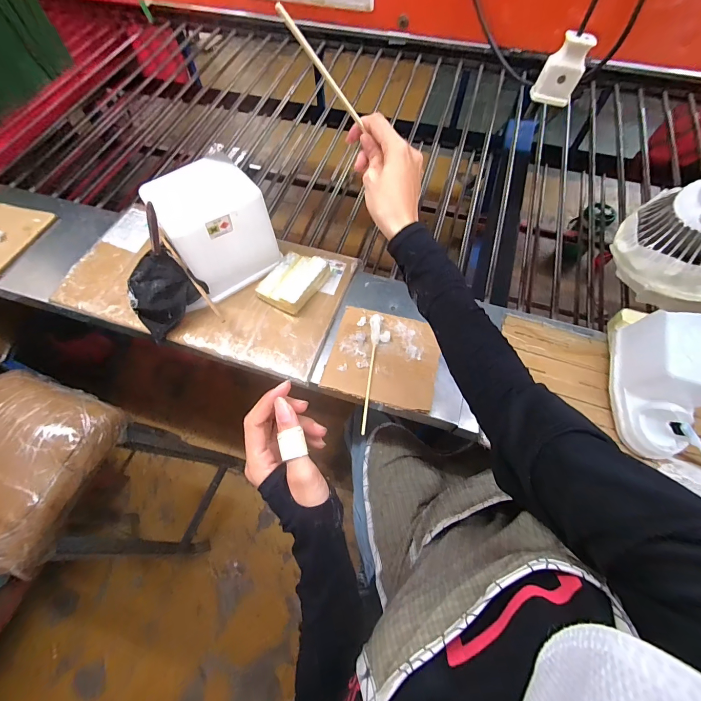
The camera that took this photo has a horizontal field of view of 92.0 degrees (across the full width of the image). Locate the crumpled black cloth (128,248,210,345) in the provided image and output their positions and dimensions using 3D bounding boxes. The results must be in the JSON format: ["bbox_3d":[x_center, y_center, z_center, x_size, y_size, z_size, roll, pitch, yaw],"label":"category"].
[{"bbox_3d":[-0.313,-0.097,0.565,0.119,0.093,0.089,-40,70,-16],"label":"crumpled black cloth"}]

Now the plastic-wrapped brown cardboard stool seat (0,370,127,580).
[{"bbox_3d":[-0.585,0.181,0.581,0.270,0.089,0.271,19,67,9],"label":"plastic-wrapped brown cardboard stool seat"}]

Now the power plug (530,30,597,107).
[{"bbox_3d":[0.172,-0.227,0.275,0.032,0.043,0.018,24,68,12],"label":"power plug"}]

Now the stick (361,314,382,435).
[{"bbox_3d":[0.034,0.030,0.543,0.018,0.011,0.199,6,65,4],"label":"stick"}]

